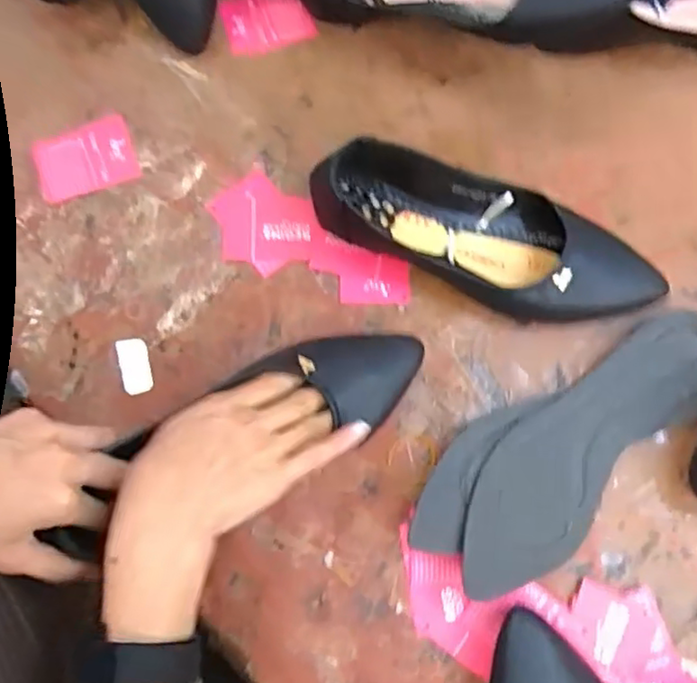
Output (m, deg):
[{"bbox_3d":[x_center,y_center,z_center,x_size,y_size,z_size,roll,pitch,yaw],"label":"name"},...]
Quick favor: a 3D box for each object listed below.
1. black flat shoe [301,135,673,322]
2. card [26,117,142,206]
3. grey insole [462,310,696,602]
[{"bbox_3d":[0.103,-0.080,0.481,0.263,0.058,0.094,25,76,8],"label":"black flat shoe"},{"bbox_3d":[-0.210,-0.145,0.521,0.077,0.005,0.056,-20,84,-6],"label":"card"},{"bbox_3d":[0.167,0.075,0.458,0.247,0.022,0.079,-41,78,-10],"label":"grey insole"}]

